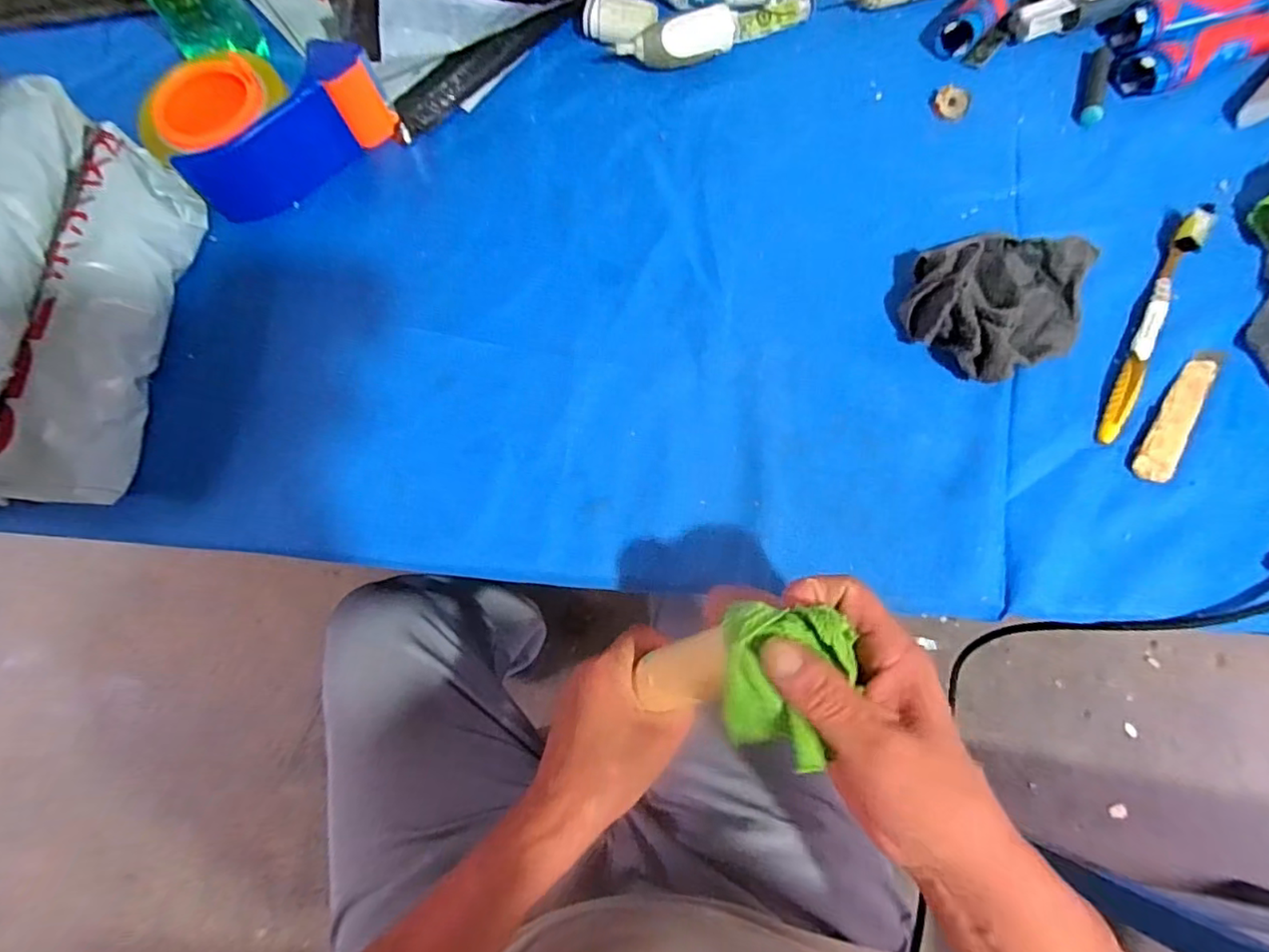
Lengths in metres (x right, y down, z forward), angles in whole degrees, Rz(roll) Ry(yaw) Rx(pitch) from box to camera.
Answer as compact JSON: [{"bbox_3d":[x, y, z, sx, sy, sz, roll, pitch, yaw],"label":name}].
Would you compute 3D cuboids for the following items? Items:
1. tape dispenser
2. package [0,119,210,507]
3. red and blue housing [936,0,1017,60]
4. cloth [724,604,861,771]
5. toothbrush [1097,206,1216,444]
[{"bbox_3d":[-0.269,-0.266,0.429,0.162,0.059,0.095,-32,77,-6],"label":"tape dispenser"},{"bbox_3d":[-0.353,-0.108,0.390,0.058,0.055,0.258,5,77,3],"label":"package"},{"bbox_3d":[0.288,-0.381,0.450,0.030,0.030,0.130,42,81,11],"label":"red and blue housing"},{"bbox_3d":[0.068,0.094,0.261,0.056,0.037,0.068,5,77,3],"label":"cloth"},{"bbox_3d":[0.348,-0.103,0.383,0.014,0.015,0.183,28,79,8],"label":"toothbrush"}]

